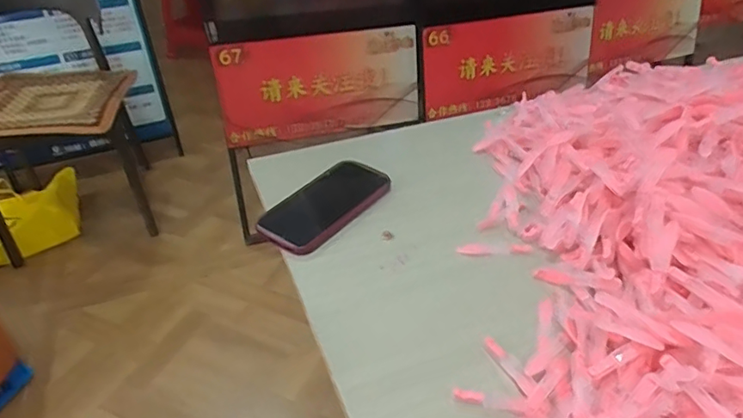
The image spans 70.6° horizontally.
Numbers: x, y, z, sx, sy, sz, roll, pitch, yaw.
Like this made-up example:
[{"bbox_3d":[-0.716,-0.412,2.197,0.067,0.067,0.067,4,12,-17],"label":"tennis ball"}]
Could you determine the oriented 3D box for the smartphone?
[{"bbox_3d":[-0.053,-0.007,0.607,0.164,0.018,0.082,-35,54,-28],"label":"smartphone"}]

